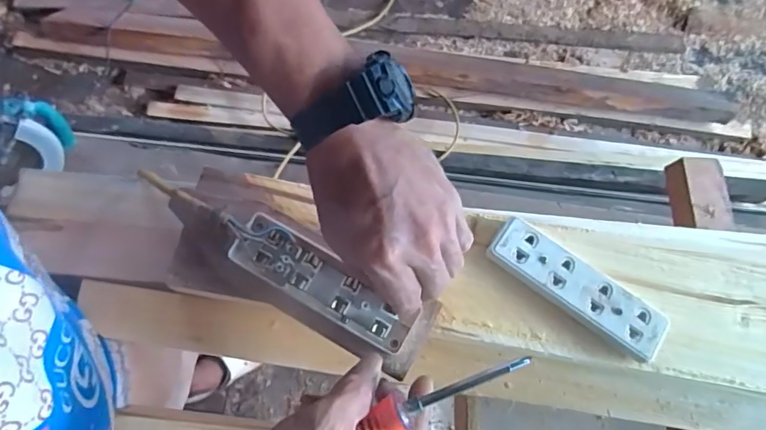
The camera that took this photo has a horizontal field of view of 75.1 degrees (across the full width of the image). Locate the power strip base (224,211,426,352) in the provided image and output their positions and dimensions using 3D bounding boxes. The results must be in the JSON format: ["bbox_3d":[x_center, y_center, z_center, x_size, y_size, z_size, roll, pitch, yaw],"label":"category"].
[{"bbox_3d":[-0.046,0.051,0.367,0.147,0.011,0.040,35,76,6],"label":"power strip base"}]

